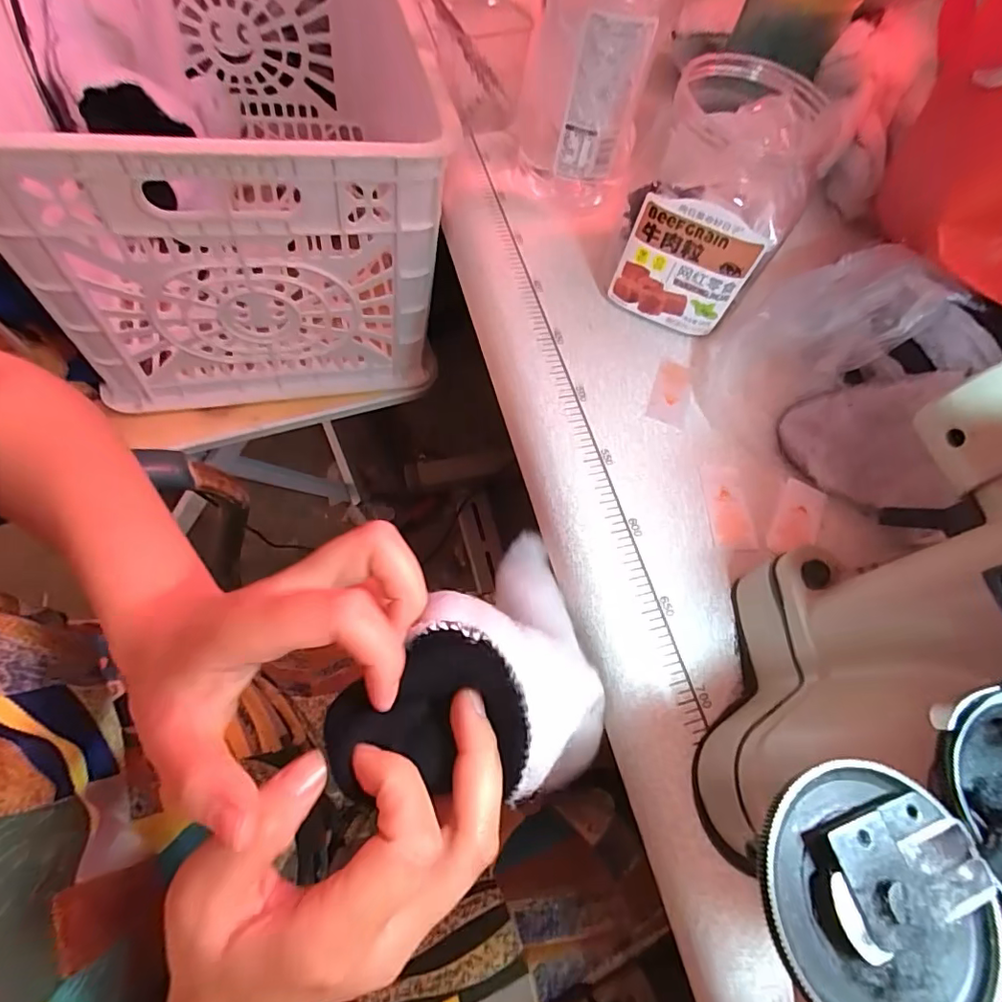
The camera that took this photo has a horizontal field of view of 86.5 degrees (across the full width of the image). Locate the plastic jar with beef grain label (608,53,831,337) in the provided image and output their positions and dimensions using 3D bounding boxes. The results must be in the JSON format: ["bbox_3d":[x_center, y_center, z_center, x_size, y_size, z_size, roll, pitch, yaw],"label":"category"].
[{"bbox_3d":[0.141,-0.200,0.356,0.097,0.138,0.097,22,63,2],"label":"plastic jar with beef grain label"}]

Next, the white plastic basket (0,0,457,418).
[{"bbox_3d":[-0.257,-0.366,0.553,0.358,0.286,0.466,-8,66,-13],"label":"white plastic basket"}]

